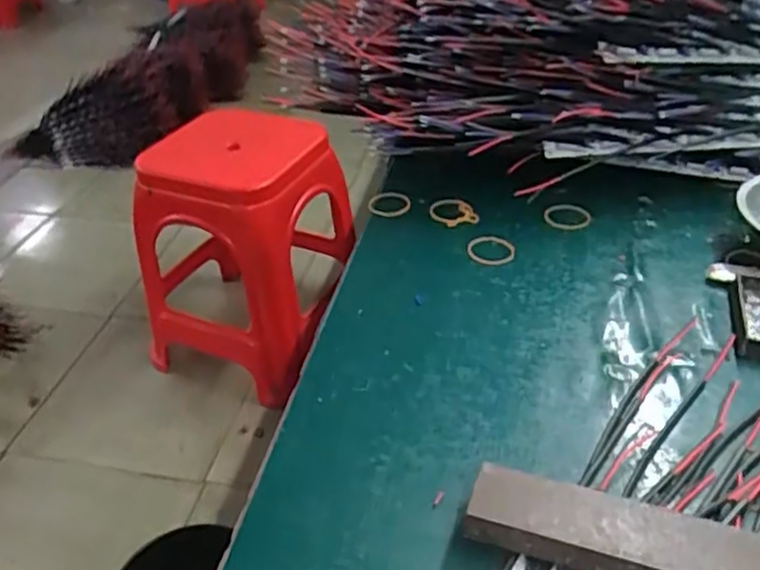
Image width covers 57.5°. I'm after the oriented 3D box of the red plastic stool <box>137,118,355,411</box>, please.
[{"bbox_3d":[-0.240,-0.082,1.314,0.326,0.417,0.330,11,39,17],"label":"red plastic stool"}]

